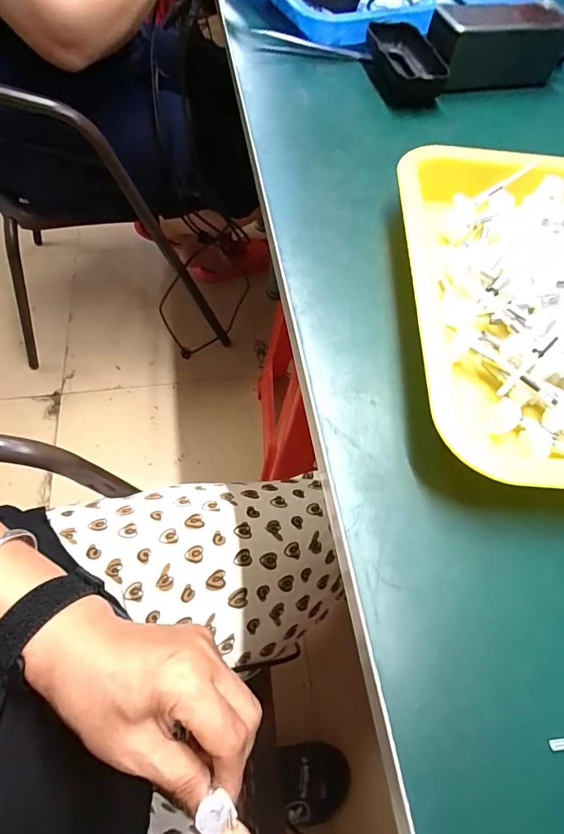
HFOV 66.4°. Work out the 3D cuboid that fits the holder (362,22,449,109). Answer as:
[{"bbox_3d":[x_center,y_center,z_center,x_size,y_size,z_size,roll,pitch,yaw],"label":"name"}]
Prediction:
[{"bbox_3d":[0.119,-0.343,0.423,0.058,0.031,0.111,-4,62,-5],"label":"holder"}]

